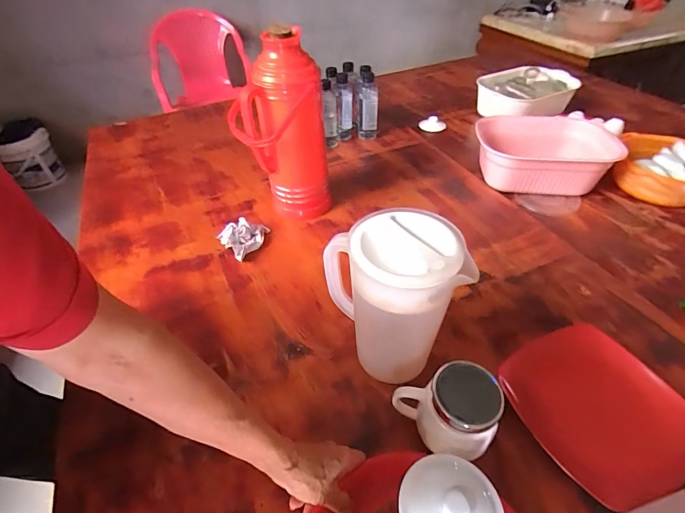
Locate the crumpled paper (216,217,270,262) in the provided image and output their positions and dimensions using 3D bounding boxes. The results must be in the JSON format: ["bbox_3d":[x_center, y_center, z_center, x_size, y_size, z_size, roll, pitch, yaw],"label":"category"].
[{"bbox_3d":[-0.197,-0.047,0.734,0.093,0.040,0.086,-33,53,-28],"label":"crumpled paper"}]

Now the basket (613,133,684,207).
[{"bbox_3d":[0.772,-0.206,0.859,0.216,0.076,0.204,23,50,22],"label":"basket"}]

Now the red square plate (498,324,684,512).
[{"bbox_3d":[0.328,0.193,0.472,0.178,0.014,0.202,-26,46,-9],"label":"red square plate"}]

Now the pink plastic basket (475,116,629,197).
[{"bbox_3d":[0.496,-0.253,0.903,0.315,0.111,0.242,7,46,9],"label":"pink plastic basket"}]

